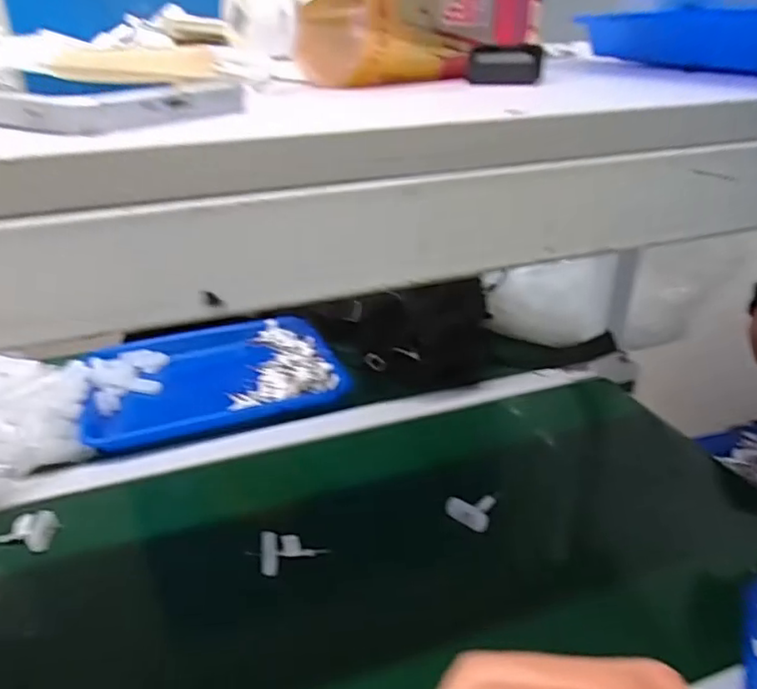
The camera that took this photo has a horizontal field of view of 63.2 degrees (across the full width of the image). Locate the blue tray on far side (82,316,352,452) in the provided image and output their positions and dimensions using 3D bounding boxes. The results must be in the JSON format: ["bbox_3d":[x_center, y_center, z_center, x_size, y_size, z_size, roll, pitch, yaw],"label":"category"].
[{"bbox_3d":[-0.227,0.031,0.847,0.312,0.023,0.252,-10,30,-18],"label":"blue tray on far side"}]

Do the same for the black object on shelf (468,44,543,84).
[{"bbox_3d":[0.065,-0.145,0.318,0.037,0.017,0.010,8,30,14],"label":"black object on shelf"}]

